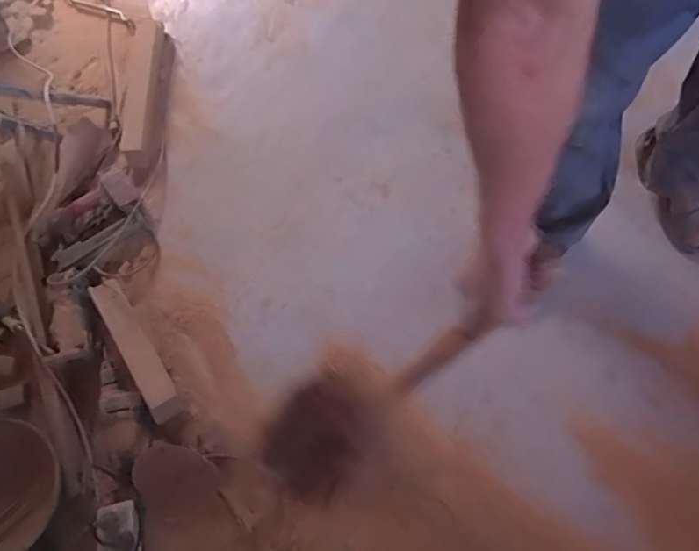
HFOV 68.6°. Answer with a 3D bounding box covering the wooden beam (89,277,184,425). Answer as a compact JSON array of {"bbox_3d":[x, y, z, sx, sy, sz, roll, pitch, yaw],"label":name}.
[{"bbox_3d":[-0.454,0.151,1.085,0.065,0.054,0.343,-35,73,-6],"label":"wooden beam"}]

